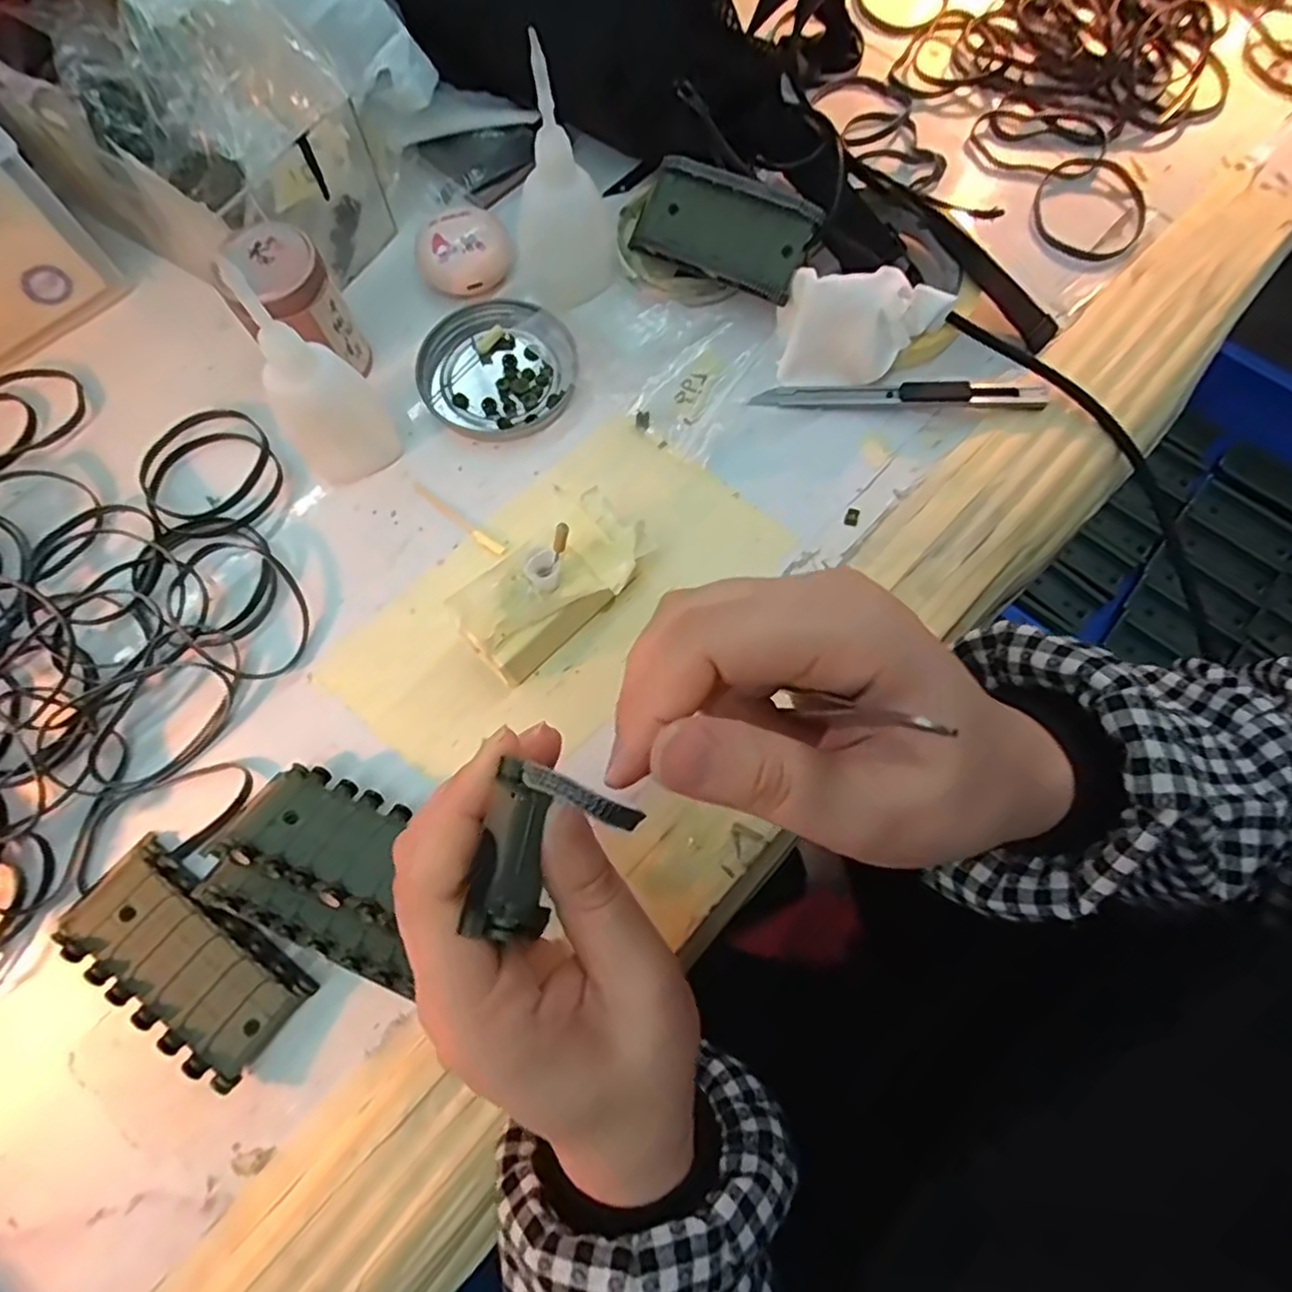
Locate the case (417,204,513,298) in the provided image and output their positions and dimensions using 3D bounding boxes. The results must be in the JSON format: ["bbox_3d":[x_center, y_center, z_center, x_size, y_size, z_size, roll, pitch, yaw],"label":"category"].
[{"bbox_3d":[-0.095,-0.205,0.354,0.048,0.019,0.041,-24,74,-7],"label":"case"}]

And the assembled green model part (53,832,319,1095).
[{"bbox_3d":[-0.176,0.117,0.261,0.094,0.021,0.045,35,76,11],"label":"assembled green model part"}]

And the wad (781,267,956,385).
[{"bbox_3d":[0.106,-0.155,0.330,0.078,0.037,0.044,3,73,1],"label":"wad"}]

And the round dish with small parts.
[{"bbox_3d":[-0.074,-0.140,0.345,0.077,0.008,0.076,0,72,1],"label":"round dish with small parts"}]

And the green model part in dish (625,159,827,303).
[{"bbox_3d":[0.037,-0.210,0.339,0.092,0.010,0.044,31,118,17],"label":"green model part in dish"}]

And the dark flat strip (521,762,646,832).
[{"bbox_3d":[-0.015,0.035,0.155,0.029,0.004,0.005,25,75,-3],"label":"dark flat strip"}]

